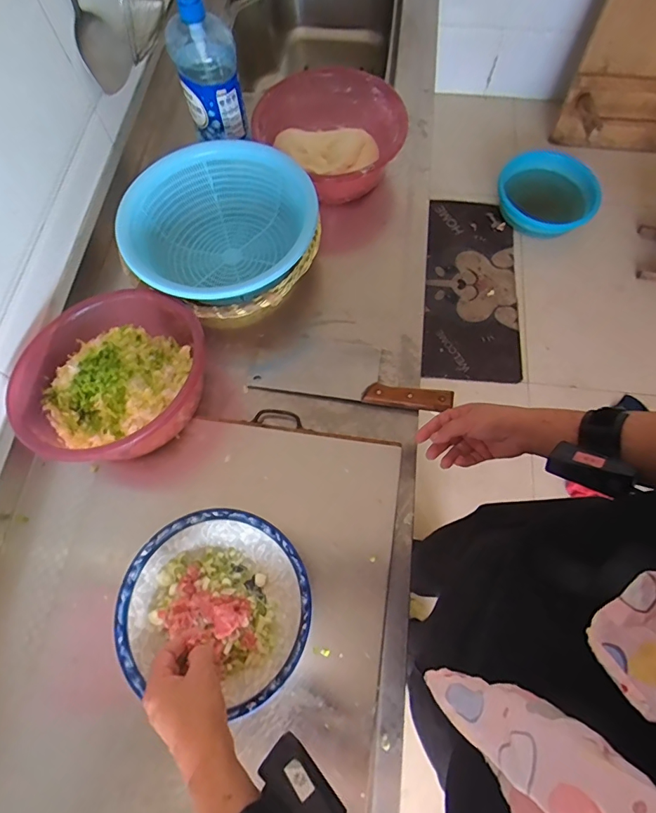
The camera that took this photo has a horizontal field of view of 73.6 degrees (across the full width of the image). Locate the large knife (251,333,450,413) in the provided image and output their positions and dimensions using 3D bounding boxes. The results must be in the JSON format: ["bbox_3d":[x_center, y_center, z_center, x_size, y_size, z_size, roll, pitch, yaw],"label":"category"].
[{"bbox_3d":[0.036,-0.055,0.635,0.274,0.025,0.096,9,70,4],"label":"large knife"}]

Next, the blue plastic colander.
[{"bbox_3d":[-0.161,-0.265,0.675,0.282,0.098,0.271,-23,71,-8],"label":"blue plastic colander"}]

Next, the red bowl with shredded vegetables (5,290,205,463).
[{"bbox_3d":[-0.288,-0.039,0.595,0.227,0.099,0.239,0,69,0],"label":"red bowl with shredded vegetables"}]

